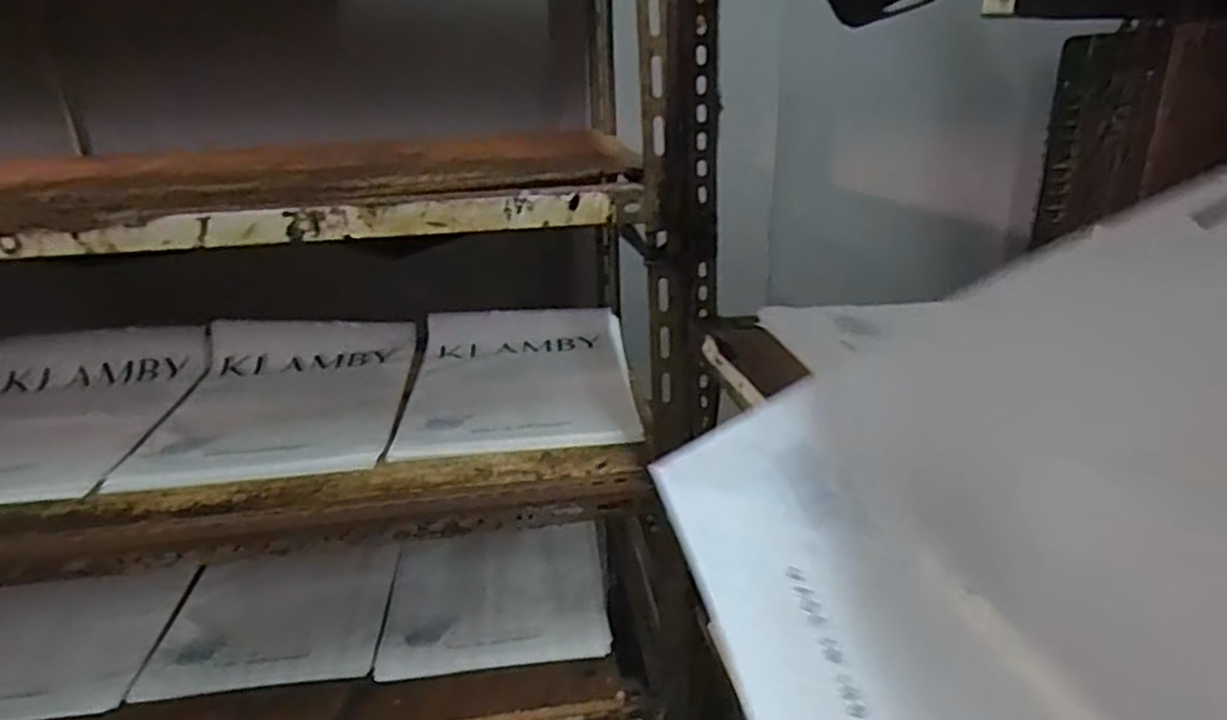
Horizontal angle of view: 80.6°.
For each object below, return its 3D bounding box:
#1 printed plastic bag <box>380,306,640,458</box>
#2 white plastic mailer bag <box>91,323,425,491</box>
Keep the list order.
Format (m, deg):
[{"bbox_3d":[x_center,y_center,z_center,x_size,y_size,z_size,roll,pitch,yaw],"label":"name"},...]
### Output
[{"bbox_3d":[-0.135,0.020,1.040,0.313,0.048,0.434,-3,21,-3],"label":"printed plastic bag"},{"bbox_3d":[-0.464,0.034,1.051,0.316,0.043,0.513,-4,21,-7],"label":"white plastic mailer bag"}]

